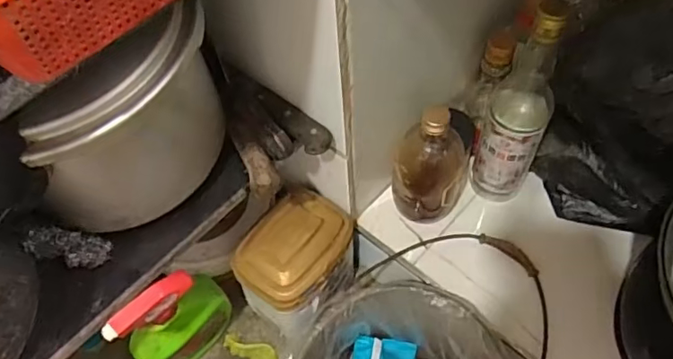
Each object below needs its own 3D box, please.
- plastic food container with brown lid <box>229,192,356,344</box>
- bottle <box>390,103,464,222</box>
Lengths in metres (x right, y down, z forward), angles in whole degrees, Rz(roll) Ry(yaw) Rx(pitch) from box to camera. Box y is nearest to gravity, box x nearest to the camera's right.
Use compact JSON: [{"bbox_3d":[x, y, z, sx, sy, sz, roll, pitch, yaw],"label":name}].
[{"bbox_3d":[-0.048,0.116,0.721,0.105,0.168,0.143,32,64,21],"label":"plastic food container with brown lid"},{"bbox_3d":[0.110,-0.016,0.636,0.082,0.183,0.057,6,58,7],"label":"bottle"}]

